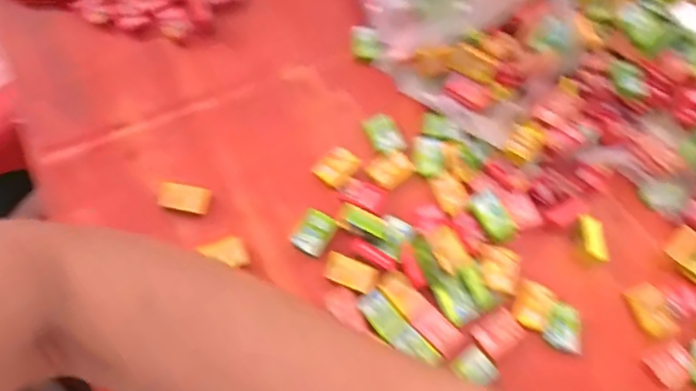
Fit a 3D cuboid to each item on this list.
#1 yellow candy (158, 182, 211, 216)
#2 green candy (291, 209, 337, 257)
[{"bbox_3d":[-0.100,0.003,0.325,0.032,0.010,0.015,8,69,1],"label":"yellow candy"},{"bbox_3d":[-0.020,0.023,0.321,0.021,0.004,0.026,31,71,9],"label":"green candy"}]

